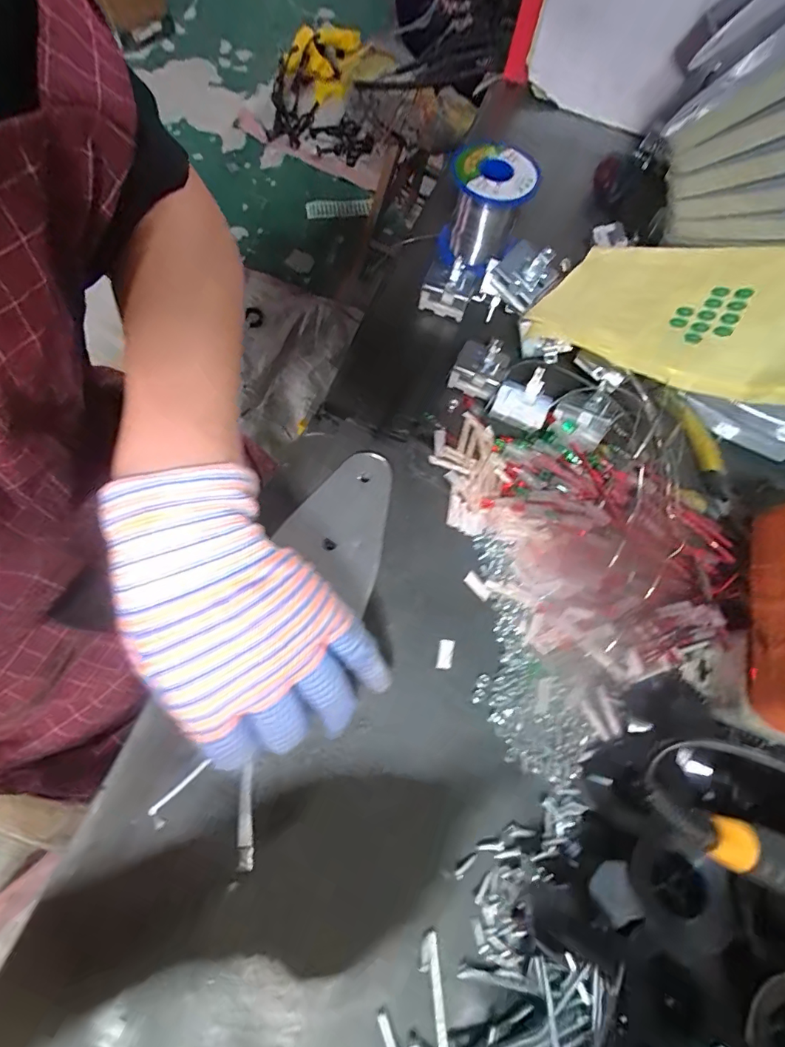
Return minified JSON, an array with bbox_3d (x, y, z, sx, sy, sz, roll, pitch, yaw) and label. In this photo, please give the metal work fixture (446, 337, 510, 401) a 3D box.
[{"bbox_3d":[0.063,-0.114,0.332,0.037,0.029,0.028,22,71,2],"label":"metal work fixture"}]

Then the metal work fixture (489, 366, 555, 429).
[{"bbox_3d":[0.092,-0.087,0.317,0.036,0.019,0.039,28,94,10],"label":"metal work fixture"}]

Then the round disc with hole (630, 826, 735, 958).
[{"bbox_3d":[0.139,0.177,0.221,0.049,0.006,0.044,34,72,15],"label":"round disc with hole"}]

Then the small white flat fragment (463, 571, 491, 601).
[{"bbox_3d":[0.054,0.040,0.290,0.008,0.004,0.019,-34,78,-15],"label":"small white flat fragment"}]

